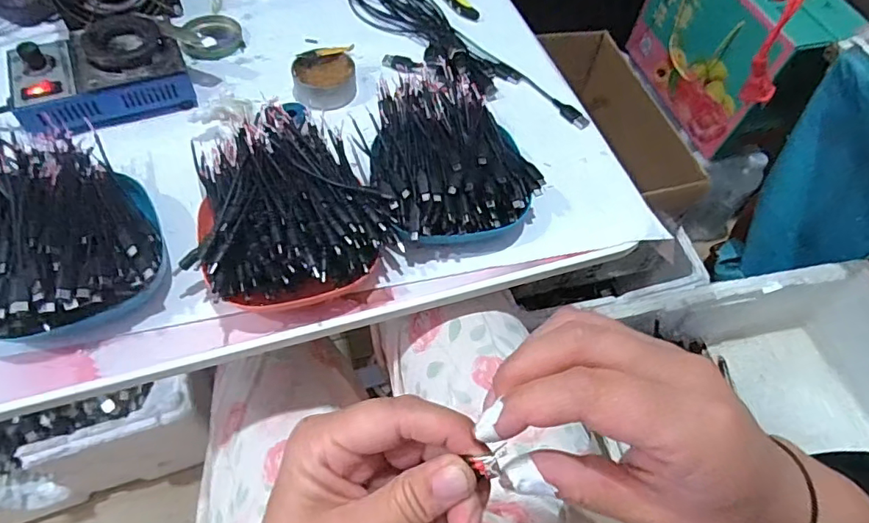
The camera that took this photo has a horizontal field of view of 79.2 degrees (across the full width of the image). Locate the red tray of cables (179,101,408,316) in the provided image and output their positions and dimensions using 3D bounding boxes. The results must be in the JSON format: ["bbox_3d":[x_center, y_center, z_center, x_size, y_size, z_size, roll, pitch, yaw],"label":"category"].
[{"bbox_3d":[-0.116,-0.048,0.432,0.158,0.069,0.181,-6,60,-8],"label":"red tray of cables"}]

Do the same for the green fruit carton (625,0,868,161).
[{"bbox_3d":[0.515,-0.394,0.934,0.140,0.241,0.334,-13,61,-12],"label":"green fruit carton"}]

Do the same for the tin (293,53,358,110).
[{"bbox_3d":[-0.113,-0.186,0.551,0.064,0.028,0.057,-14,61,-12],"label":"tin"}]

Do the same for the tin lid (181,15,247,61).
[{"bbox_3d":[-0.250,-0.255,0.592,0.063,0.013,0.072,-16,62,-14],"label":"tin lid"}]

